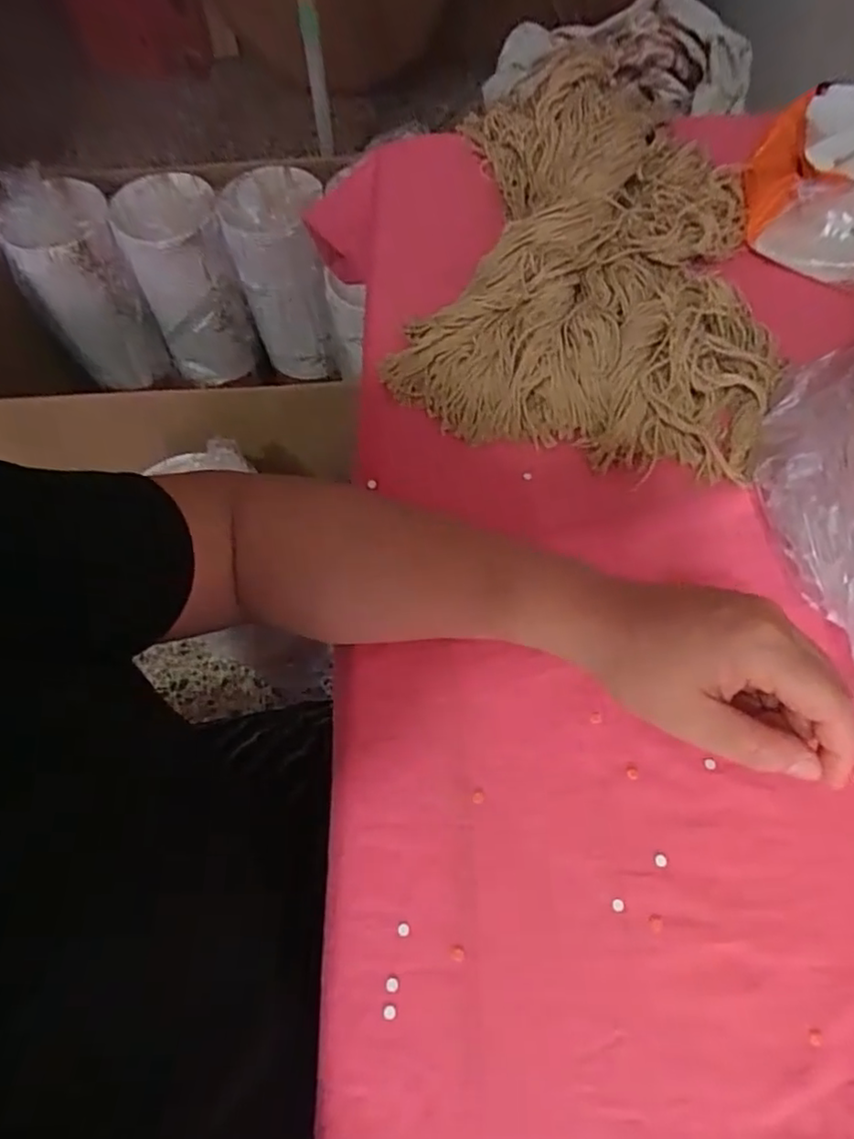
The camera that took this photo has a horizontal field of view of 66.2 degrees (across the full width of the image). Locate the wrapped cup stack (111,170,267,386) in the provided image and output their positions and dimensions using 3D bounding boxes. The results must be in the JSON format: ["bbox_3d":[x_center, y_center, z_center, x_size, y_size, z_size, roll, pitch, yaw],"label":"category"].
[{"bbox_3d":[-0.397,-0.476,1.114,0.160,0.288,0.169,-24,65,-10],"label":"wrapped cup stack"}]

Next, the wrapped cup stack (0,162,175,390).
[{"bbox_3d":[-0.542,-0.451,1.067,0.135,0.332,0.168,41,71,20],"label":"wrapped cup stack"}]

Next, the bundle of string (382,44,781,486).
[{"bbox_3d":[0.120,-0.222,0.454,0.245,0.055,0.323,13,65,9],"label":"bundle of string"}]

